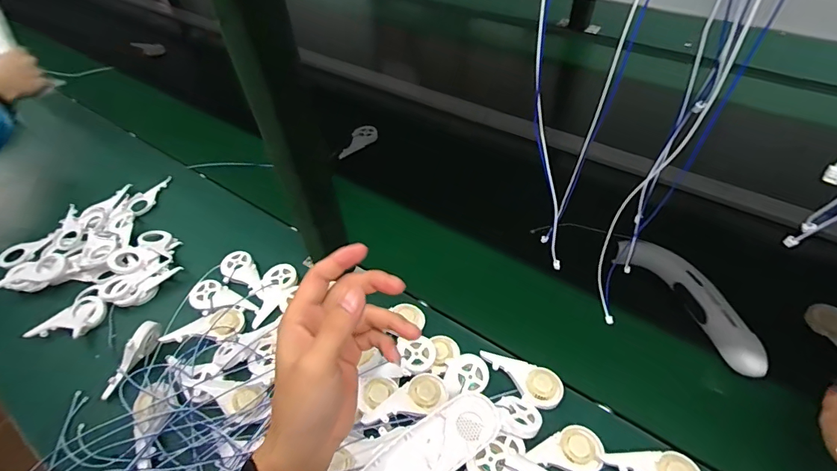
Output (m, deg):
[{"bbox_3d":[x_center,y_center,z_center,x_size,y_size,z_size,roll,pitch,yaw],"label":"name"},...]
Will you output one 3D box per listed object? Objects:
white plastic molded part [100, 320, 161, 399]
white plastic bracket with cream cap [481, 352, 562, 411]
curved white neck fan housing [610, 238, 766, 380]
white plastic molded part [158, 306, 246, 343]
[{"bbox_3d":[-0.341,0.146,0.502,0.012,0.031,0.092,19,69,20],"label":"white plastic molded part"},{"bbox_3d":[0.114,0.157,0.476,0.092,0.014,0.041,25,56,24],"label":"white plastic bracket with cream cap"},{"bbox_3d":[0.333,0.076,0.524,0.040,0.045,0.208,-21,51,-13],"label":"curved white neck fan housing"},{"bbox_3d":[-0.264,0.110,0.531,0.088,0.031,0.052,-4,49,2],"label":"white plastic molded part"}]

